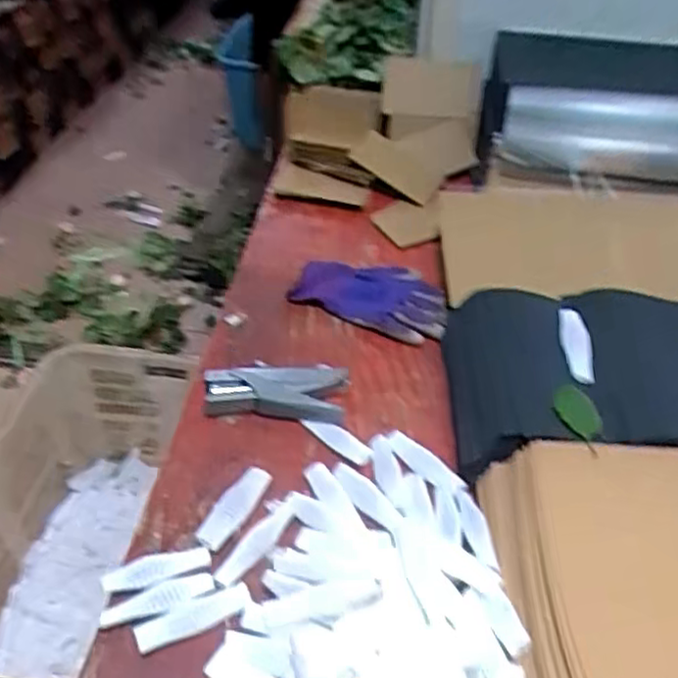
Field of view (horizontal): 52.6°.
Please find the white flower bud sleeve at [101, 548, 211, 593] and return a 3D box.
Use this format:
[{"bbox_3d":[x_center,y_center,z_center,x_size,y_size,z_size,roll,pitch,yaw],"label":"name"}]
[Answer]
[{"bbox_3d":[-0.150,0.194,0.569,0.086,0.023,0.025,-11,42,-10],"label":"white flower bud sleeve"}]

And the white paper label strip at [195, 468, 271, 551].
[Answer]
[{"bbox_3d":[-0.097,0.153,0.627,0.032,0.010,0.087,24,47,26],"label":"white paper label strip"}]

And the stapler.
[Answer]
[{"bbox_3d":[-0.065,0.056,0.714,0.141,0.031,0.060,3,42,0],"label":"stapler"}]

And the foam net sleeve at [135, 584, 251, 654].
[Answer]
[{"bbox_3d":[-0.114,0.221,0.541,0.089,0.012,0.024,-19,44,-18],"label":"foam net sleeve"}]

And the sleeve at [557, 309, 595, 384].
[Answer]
[{"bbox_3d":[0.232,0.004,0.675,0.031,0.017,0.081,-4,65,-2],"label":"sleeve"}]

